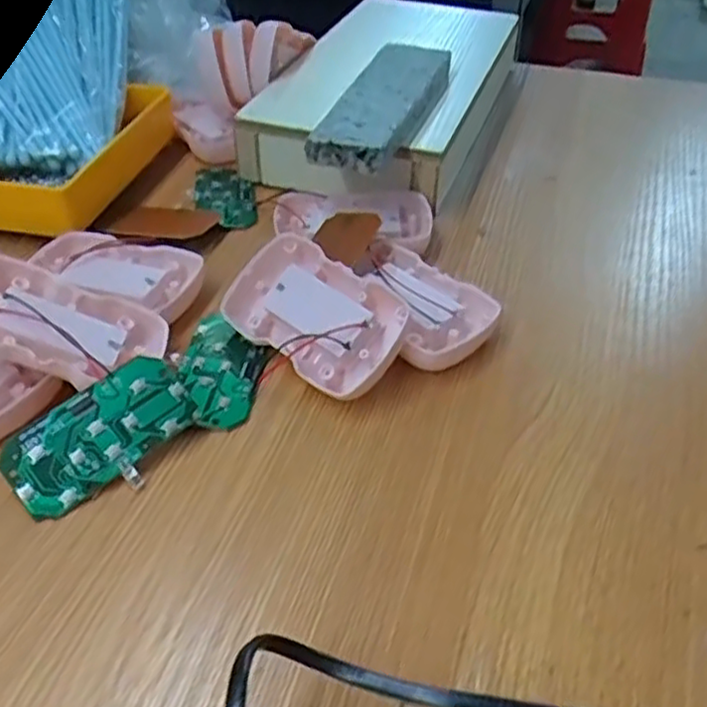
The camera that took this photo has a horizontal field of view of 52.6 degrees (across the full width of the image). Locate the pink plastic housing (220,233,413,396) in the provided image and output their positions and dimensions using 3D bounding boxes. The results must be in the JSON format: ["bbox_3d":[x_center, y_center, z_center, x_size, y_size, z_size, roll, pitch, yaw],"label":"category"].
[{"bbox_3d":[-0.019,-0.019,0.333,0.087,0.017,0.054,31,81,26],"label":"pink plastic housing"}]

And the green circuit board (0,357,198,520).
[{"bbox_3d":[-0.100,0.033,0.286,0.073,0.004,0.042,-36,78,-22],"label":"green circuit board"}]

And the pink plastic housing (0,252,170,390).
[{"bbox_3d":[-0.128,-0.013,0.314,0.086,0.012,0.056,25,32,-10],"label":"pink plastic housing"}]

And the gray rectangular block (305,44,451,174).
[{"bbox_3d":[0.020,-0.153,0.433,0.051,0.020,0.149,12,43,12],"label":"gray rectangular block"}]

